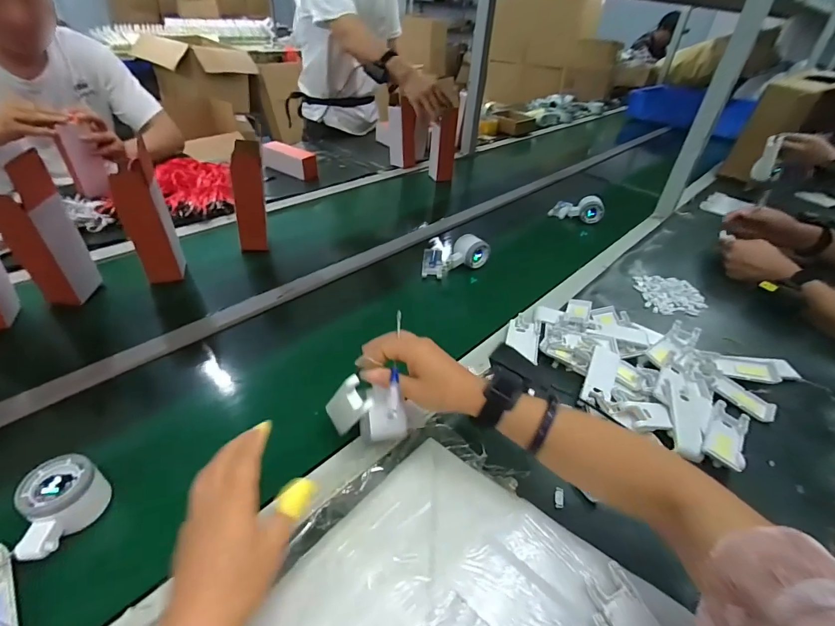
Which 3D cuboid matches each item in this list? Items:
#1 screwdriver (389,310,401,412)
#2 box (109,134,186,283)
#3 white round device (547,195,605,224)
[{"bbox_3d":[-0.023,0.049,0.434,0.010,0.015,0.117,5,62,-4],"label":"screwdriver"},{"bbox_3d":[-0.455,-0.155,0.670,0.063,0.211,0.073,-9,40,-21],"label":"box"},{"bbox_3d":[0.424,-0.275,1.049,0.131,0.076,0.079,22,39,18],"label":"white round device"}]

